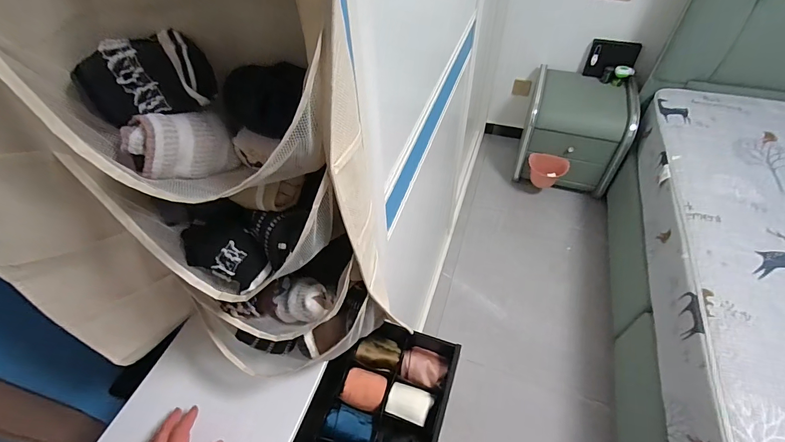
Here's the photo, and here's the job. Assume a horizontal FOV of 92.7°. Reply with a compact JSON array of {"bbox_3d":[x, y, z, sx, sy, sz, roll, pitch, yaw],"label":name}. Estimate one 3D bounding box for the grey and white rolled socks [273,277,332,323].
[{"bbox_3d":[-0.102,0.097,0.448,0.069,0.051,0.048,11,53,12],"label":"grey and white rolled socks"}]

